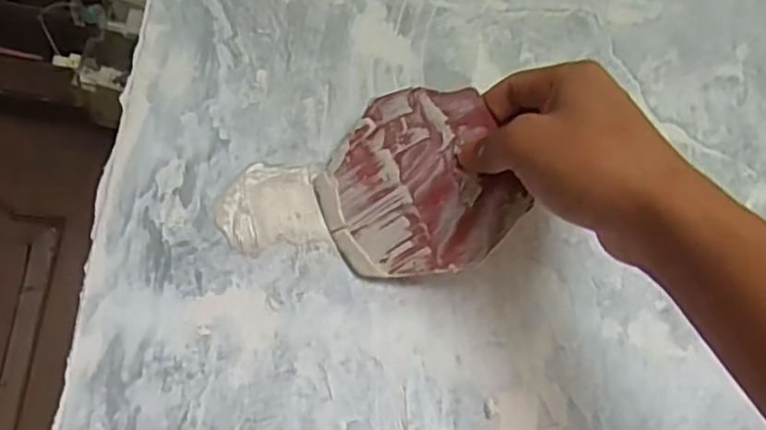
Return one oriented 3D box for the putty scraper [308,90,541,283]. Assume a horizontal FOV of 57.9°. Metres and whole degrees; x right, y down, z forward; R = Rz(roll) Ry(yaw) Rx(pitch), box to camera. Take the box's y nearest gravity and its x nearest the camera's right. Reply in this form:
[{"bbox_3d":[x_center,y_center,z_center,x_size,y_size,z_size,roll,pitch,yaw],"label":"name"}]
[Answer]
[{"bbox_3d":[0.016,-0.015,0.367,0.098,0.096,0.004,-27,-11,9],"label":"putty scraper"}]

